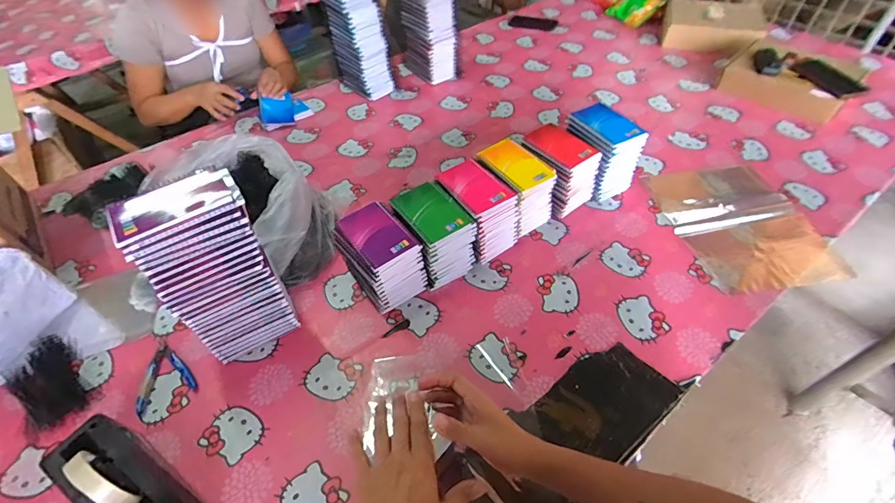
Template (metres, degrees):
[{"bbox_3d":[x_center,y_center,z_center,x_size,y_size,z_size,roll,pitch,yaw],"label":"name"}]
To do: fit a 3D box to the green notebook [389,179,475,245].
[{"bbox_3d":[-0.026,-0.070,0.698,0.093,0.010,0.122,-30,54,-20],"label":"green notebook"}]

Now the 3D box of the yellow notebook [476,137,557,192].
[{"bbox_3d":[0.123,-0.164,0.767,0.091,0.016,0.128,-29,54,-19],"label":"yellow notebook"}]

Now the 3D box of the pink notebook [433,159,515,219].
[{"bbox_3d":[0.045,-0.117,0.732,0.091,0.011,0.124,-31,54,-21],"label":"pink notebook"}]

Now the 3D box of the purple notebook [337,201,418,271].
[{"bbox_3d":[-0.114,-0.031,0.670,0.082,0.008,0.124,-31,54,-21],"label":"purple notebook"}]

